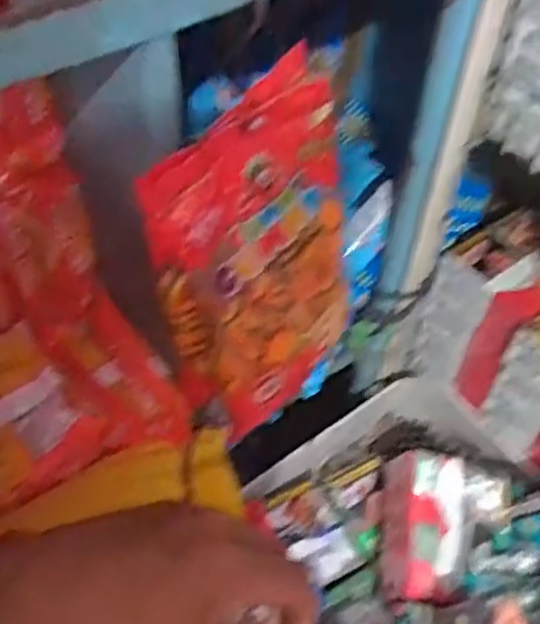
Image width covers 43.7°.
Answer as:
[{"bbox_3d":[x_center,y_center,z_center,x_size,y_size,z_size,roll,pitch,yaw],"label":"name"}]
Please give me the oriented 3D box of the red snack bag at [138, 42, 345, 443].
[{"bbox_3d":[-0.009,-0.026,0.411,0.130,0.209,0.032,-33,44,-28],"label":"red snack bag"}]

